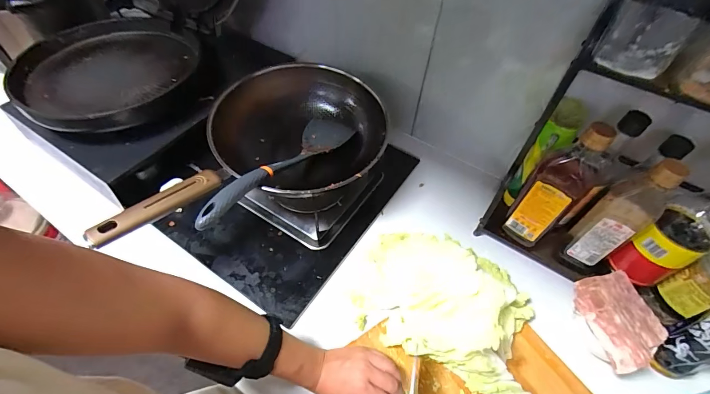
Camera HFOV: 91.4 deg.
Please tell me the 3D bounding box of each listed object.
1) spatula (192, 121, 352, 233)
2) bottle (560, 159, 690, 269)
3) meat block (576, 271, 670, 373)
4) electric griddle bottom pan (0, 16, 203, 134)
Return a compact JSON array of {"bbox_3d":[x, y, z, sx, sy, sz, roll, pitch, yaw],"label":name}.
[{"bbox_3d":[-0.119,-0.051,0.567,0.084,0.034,0.336,26,38,15],"label":"spatula"},{"bbox_3d":[0.391,0.031,0.513,0.059,0.222,0.059,-27,59,-22],"label":"bottle"},{"bbox_3d":[0.391,0.172,0.497,0.103,0.036,0.123,-8,54,-9],"label":"meat block"},{"bbox_3d":[-0.496,-0.252,0.684,0.305,0.048,0.334,2,53,-2],"label":"electric griddle bottom pan"}]

